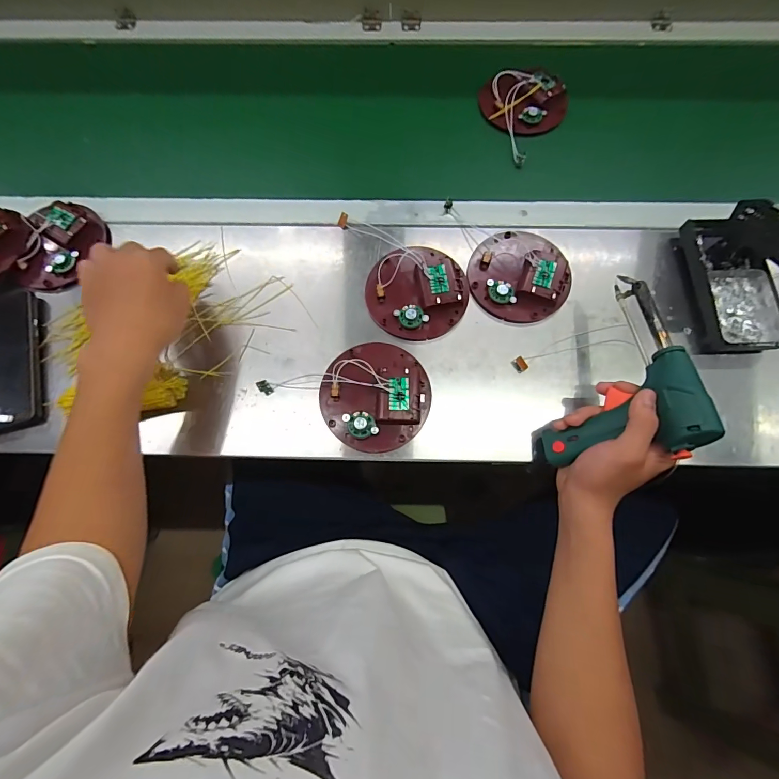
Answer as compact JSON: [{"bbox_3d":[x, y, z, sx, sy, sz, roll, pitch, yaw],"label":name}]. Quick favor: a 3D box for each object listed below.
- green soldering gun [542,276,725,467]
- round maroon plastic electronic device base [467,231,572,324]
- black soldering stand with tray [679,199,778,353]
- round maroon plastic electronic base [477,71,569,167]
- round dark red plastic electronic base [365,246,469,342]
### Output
[{"bbox_3d":[0.216,-0.026,0.390,0.113,0.098,0.185,1,71,1],"label":"green soldering gun"},{"bbox_3d":[0.155,-0.139,0.468,0.115,0.024,0.119,0,73,1],"label":"round maroon plastic electronic device base"},{"bbox_3d":[0.400,-0.135,0.422,0.080,0.113,0.158,-2,73,1],"label":"black soldering stand with tray"},{"bbox_3d":[0.197,-0.393,0.550,0.119,0.028,0.128,0,73,1],"label":"round maroon plastic electronic base"},{"bbox_3d":[0.032,-0.117,0.459,0.112,0.030,0.117,0,73,1],"label":"round dark red plastic electronic base"}]

